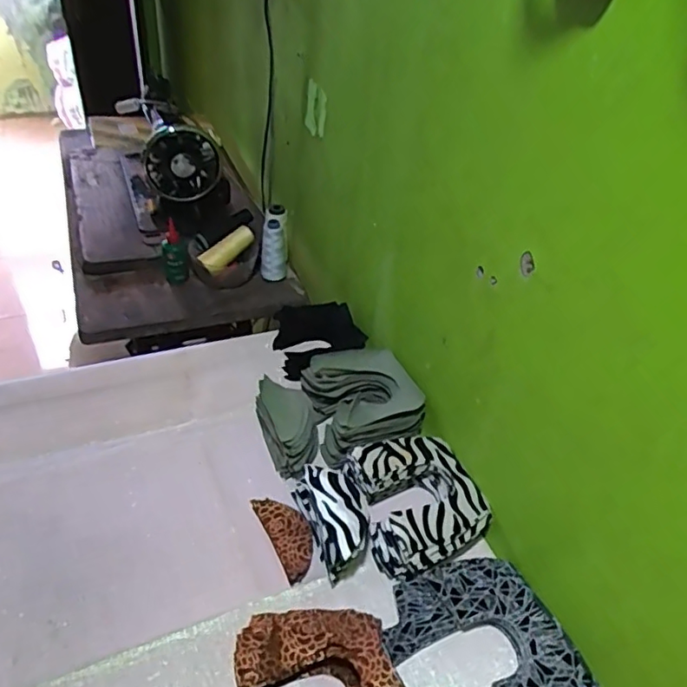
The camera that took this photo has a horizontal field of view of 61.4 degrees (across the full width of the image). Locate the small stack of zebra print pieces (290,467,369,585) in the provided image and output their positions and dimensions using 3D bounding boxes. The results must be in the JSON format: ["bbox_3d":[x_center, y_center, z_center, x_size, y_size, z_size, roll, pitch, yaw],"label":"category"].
[{"bbox_3d":[-0.008,0.193,0.667,0.065,0.063,0.135,-10,43,-19],"label":"small stack of zebra print pieces"}]

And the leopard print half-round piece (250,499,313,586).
[{"bbox_3d":[-0.064,0.222,0.672,0.046,0.020,0.110,-17,46,-26],"label":"leopard print half-round piece"}]

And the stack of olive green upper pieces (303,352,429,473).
[{"bbox_3d":[0.025,0.080,0.809,0.147,0.061,0.163,-13,44,-22],"label":"stack of olive green upper pieces"}]

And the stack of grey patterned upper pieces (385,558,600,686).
[{"bbox_3d":[0.132,0.311,0.568,0.180,0.027,0.189,-13,44,-22],"label":"stack of grey patterned upper pieces"}]

